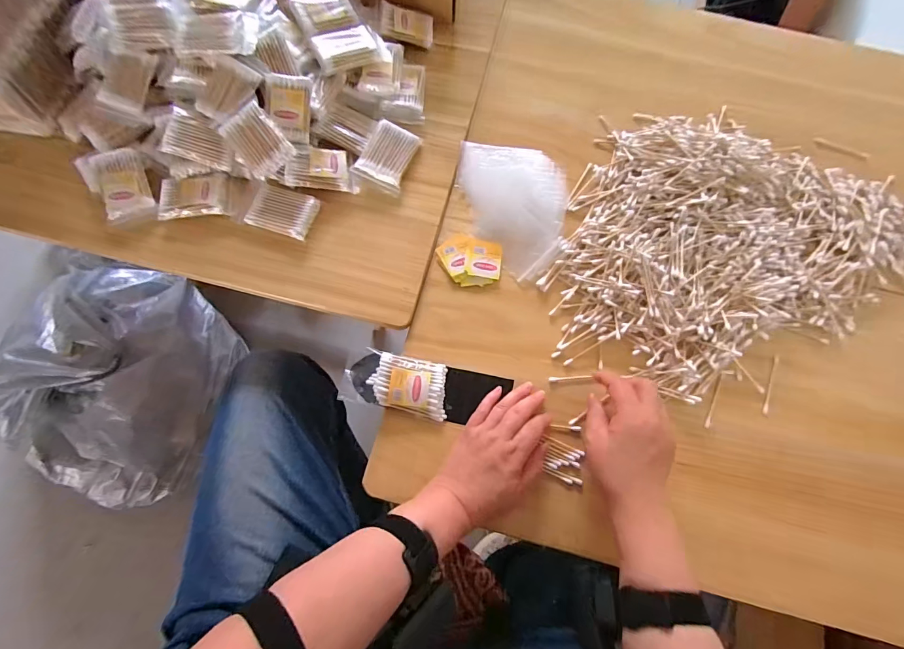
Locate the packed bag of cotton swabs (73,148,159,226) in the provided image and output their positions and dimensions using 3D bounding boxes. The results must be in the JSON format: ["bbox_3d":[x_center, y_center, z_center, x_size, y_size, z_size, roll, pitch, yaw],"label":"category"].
[{"bbox_3d":[-0.408,-0.169,0.506,0.068,0.028,0.094,-24,77,-7],"label":"packed bag of cotton swabs"}]

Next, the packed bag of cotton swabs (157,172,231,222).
[{"bbox_3d":[-0.316,-0.160,0.505,0.085,0.011,0.055,-4,75,-2],"label":"packed bag of cotton swabs"}]

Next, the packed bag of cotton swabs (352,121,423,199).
[{"bbox_3d":[-0.081,-0.213,0.524,0.059,0.016,0.084,25,76,6],"label":"packed bag of cotton swabs"}]

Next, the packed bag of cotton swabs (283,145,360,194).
[{"bbox_3d":[-0.160,-0.193,0.509,0.084,0.013,0.050,3,96,-18],"label":"packed bag of cotton swabs"}]

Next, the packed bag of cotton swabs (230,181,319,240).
[{"bbox_3d":[-0.215,-0.143,0.502,0.094,0.014,0.059,17,75,3],"label":"packed bag of cotton swabs"}]

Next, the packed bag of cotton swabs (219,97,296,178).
[{"bbox_3d":[-0.229,-0.216,0.488,0.058,0.011,0.077,-41,94,11],"label":"packed bag of cotton swabs"}]

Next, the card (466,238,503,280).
[{"bbox_3d":[0.039,-0.081,0.504,0.042,0.004,0.048,8,74,-2],"label":"card"}]

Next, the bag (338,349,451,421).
[{"bbox_3d":[-0.062,0.064,0.456,0.115,0.014,0.060,12,75,2],"label":"bag"}]

